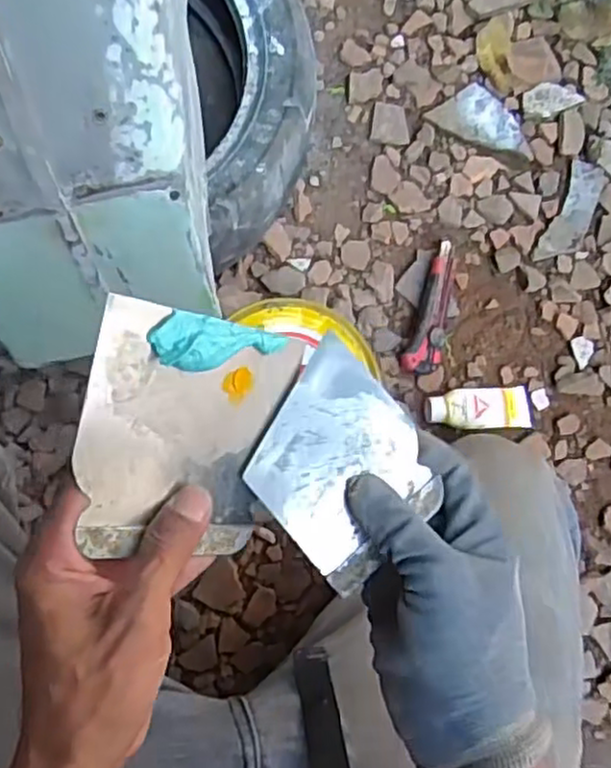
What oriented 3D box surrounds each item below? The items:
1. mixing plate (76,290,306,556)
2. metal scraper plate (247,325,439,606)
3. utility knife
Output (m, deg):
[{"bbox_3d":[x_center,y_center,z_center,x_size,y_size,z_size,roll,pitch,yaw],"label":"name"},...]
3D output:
[{"bbox_3d":[-0.056,0.026,0.342,0.111,0.011,0.116,11,95,-41],"label":"mixing plate"},{"bbox_3d":[0.019,0.042,0.376,0.090,0.005,0.103,-41,88,-12],"label":"metal scraper plate"},{"bbox_3d":[0.140,-0.080,0.753,0.037,0.031,0.146,19,78,-5],"label":"utility knife"}]

